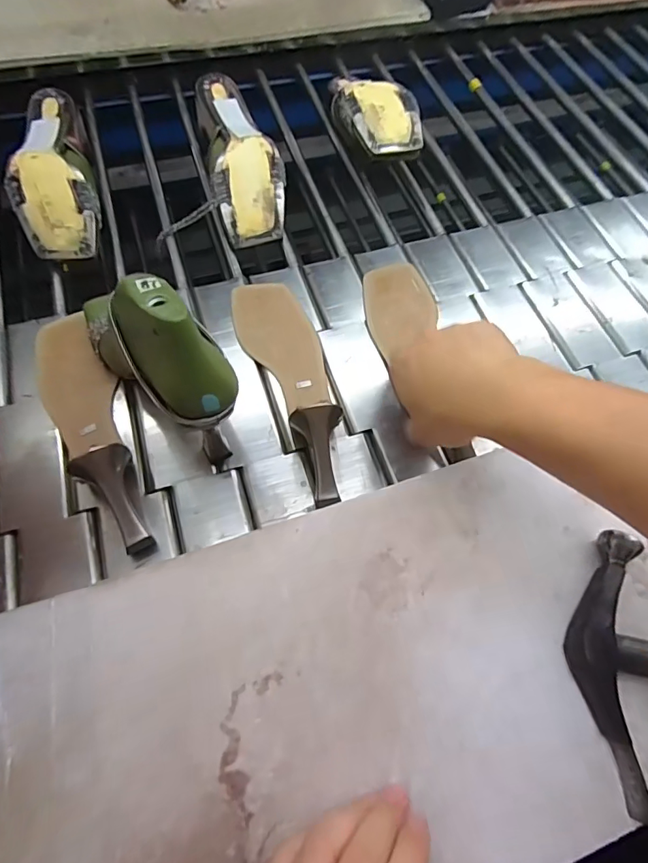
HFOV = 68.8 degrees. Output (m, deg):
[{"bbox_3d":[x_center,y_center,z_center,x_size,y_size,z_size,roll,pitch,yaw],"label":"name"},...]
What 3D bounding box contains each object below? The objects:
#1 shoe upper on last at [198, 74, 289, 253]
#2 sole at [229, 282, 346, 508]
[{"bbox_3d":[-0.101,-0.330,0.573,0.083,0.076,0.225,-12,65,-10],"label":"shoe upper on last"},{"bbox_3d":[-0.025,-0.059,0.449,0.077,0.058,0.257,-17,66,-12],"label":"sole"}]

